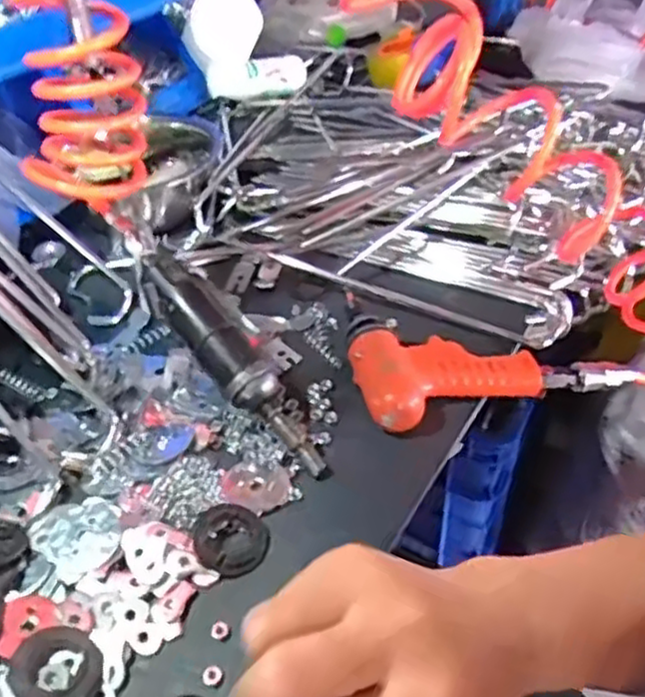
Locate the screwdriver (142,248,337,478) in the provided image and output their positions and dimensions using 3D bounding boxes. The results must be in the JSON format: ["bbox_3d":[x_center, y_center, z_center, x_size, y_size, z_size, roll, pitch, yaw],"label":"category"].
[{"bbox_3d":[-0.066,0.007,0.536,0.041,0.033,0.211,-33,77,-29],"label":"screwdriver"}]

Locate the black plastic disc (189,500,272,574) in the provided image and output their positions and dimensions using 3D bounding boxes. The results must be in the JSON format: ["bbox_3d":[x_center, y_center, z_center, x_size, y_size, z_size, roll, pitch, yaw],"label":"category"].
[{"bbox_3d":[-0.063,0.124,0.474,0.053,0.010,0.046,13,44,17],"label":"black plastic disc"}]

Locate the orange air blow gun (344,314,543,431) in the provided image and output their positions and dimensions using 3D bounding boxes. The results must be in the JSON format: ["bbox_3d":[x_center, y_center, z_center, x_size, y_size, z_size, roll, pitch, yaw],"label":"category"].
[{"bbox_3d":[0.090,0.006,0.585,0.139,0.044,0.120,-14,43,-13],"label":"orange air blow gun"}]

